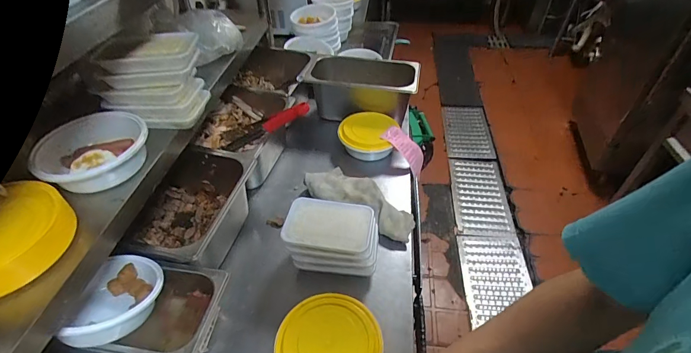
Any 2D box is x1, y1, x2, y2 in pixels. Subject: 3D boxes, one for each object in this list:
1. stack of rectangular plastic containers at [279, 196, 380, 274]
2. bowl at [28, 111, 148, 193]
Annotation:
[{"bbox_3d":[-0.027,0.123,0.725,0.176,0.115,0.114,3,44,4],"label":"stack of rectangular plastic containers"},{"bbox_3d":[-0.410,-0.042,0.591,0.165,0.049,0.171,0,44,0],"label":"bowl"}]

